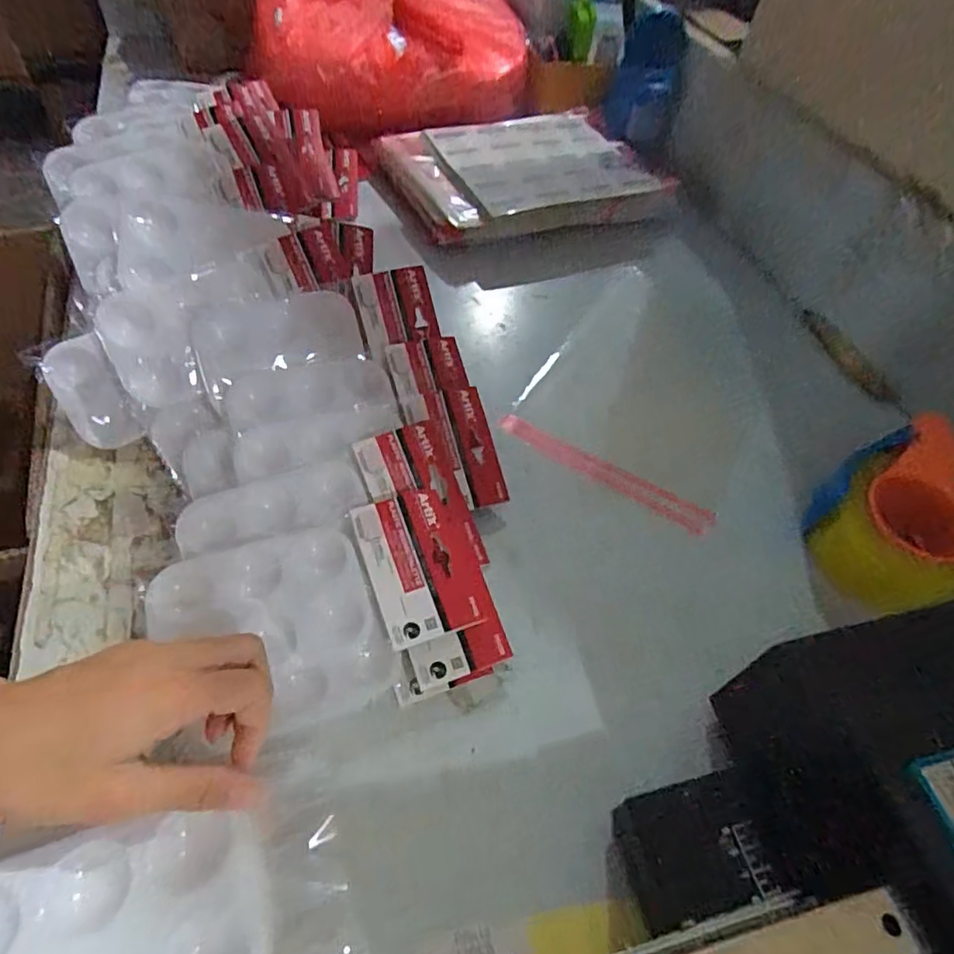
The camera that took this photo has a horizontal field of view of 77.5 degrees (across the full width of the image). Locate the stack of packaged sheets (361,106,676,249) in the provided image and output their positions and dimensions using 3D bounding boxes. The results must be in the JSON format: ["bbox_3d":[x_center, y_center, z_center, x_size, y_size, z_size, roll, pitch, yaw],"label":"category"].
[{"bbox_3d":[0.057,-0.372,0.756,0.322,0.072,0.226,-16,56,-18],"label":"stack of packaged sheets"}]

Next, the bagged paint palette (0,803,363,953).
[{"bbox_3d":[-0.137,0.191,0.246,0.165,0.021,0.084,-3,53,-19],"label":"bagged paint palette"}]

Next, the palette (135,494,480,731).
[{"bbox_3d":[-0.094,0.084,0.373,0.185,0.011,0.115,-18,71,-18],"label":"palette"}]

